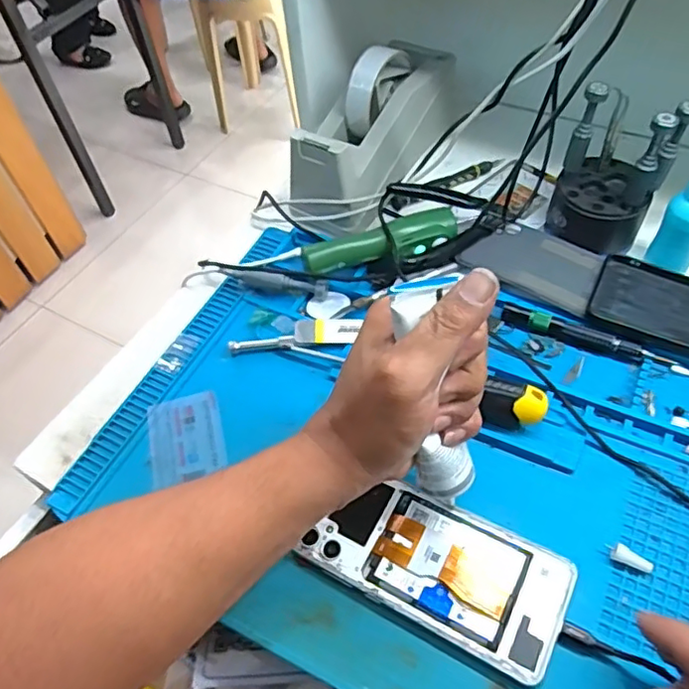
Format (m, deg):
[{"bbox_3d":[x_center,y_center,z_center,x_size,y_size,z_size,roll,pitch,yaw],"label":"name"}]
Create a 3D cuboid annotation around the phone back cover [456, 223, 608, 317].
[{"bbox_3d":[0.163,-0.071,0.504,0.107,0.010,0.072,27,60,23],"label":"phone back cover"}]

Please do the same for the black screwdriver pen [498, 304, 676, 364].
[{"bbox_3d":[0.185,-0.007,0.460,0.127,0.011,0.014,23,59,20],"label":"black screwdriver pen"}]

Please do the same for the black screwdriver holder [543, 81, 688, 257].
[{"bbox_3d":[0.219,-0.145,0.479,0.079,0.112,0.064,17,57,17],"label":"black screwdriver holder"}]

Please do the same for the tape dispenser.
[{"bbox_3d":[0.029,-0.202,0.564,0.077,0.129,0.208,28,61,23],"label":"tape dispenser"}]

